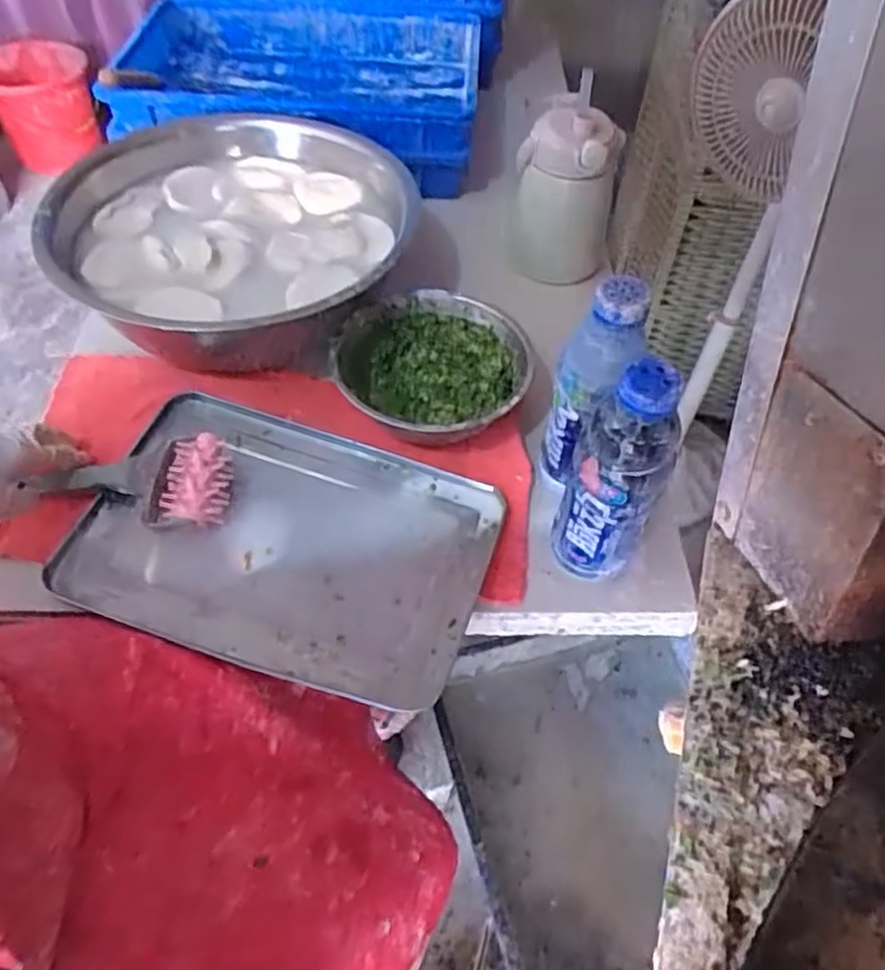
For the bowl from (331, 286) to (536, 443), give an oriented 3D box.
[{"bbox_3d":[-0.004,-0.107,0.714,0.184,0.067,0.188,1,52,-2],"label":"bowl"}]

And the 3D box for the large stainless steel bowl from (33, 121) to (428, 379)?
[{"bbox_3d":[-0.224,-0.262,0.789,0.344,0.117,0.373,1,52,-2],"label":"large stainless steel bowl"}]

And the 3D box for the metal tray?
[{"bbox_3d":[-0.135,0.045,0.622,0.340,0.022,0.233,16,53,10],"label":"metal tray"}]

